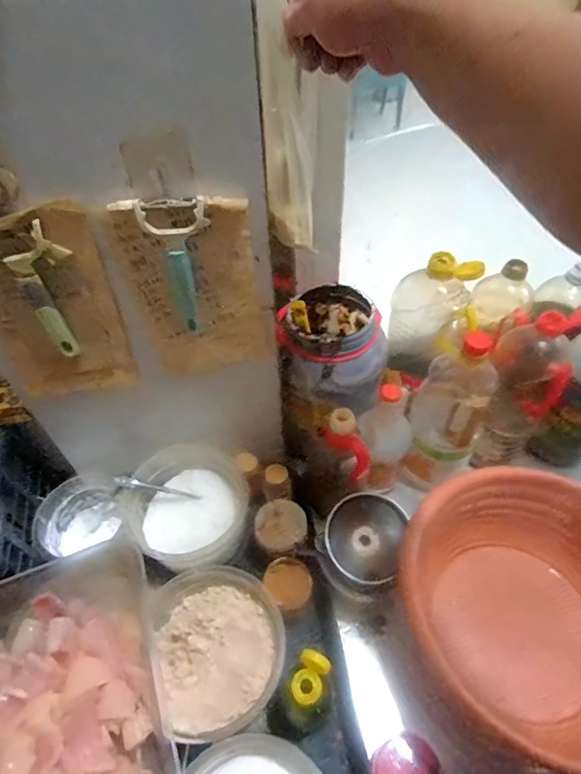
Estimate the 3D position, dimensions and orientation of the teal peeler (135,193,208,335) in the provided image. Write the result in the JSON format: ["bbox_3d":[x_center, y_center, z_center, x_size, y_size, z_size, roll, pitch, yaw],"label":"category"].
[{"bbox_3d":[-0.107,-0.117,0.473,0.060,0.158,0.027,-4,49,-1],"label":"teal peeler"}]

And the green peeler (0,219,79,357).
[{"bbox_3d":[-0.247,-0.090,0.471,0.071,0.155,0.013,-20,51,-15],"label":"green peeler"}]

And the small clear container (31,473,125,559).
[{"bbox_3d":[-0.326,0.201,0.724,0.105,0.081,0.098,-1,49,1],"label":"small clear container"}]

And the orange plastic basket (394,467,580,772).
[{"bbox_3d":[0.334,0.296,0.613,0.319,0.155,0.328,-1,49,1],"label":"orange plastic basket"}]

